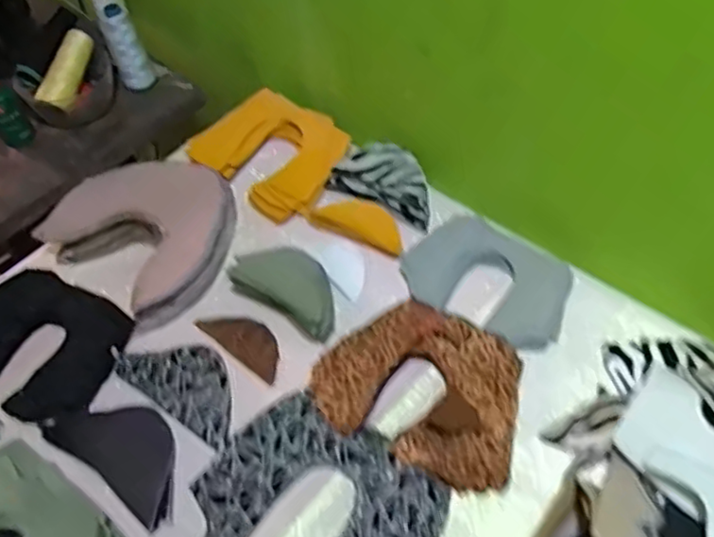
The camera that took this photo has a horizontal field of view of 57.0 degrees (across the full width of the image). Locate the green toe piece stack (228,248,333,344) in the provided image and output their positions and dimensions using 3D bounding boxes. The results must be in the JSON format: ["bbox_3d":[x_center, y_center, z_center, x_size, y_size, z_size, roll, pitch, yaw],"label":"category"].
[{"bbox_3d":[-0.066,0.016,0.634,0.122,0.045,0.062,32,61,26],"label":"green toe piece stack"}]

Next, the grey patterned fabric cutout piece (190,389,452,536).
[{"bbox_3d":[-0.040,0.196,0.519,0.202,0.034,0.173,30,60,25],"label":"grey patterned fabric cutout piece"}]

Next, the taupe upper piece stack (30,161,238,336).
[{"bbox_3d":[-0.216,-0.044,0.708,0.179,0.056,0.179,30,60,25],"label":"taupe upper piece stack"}]

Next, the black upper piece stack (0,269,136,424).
[{"bbox_3d":[-0.309,0.070,0.639,0.166,0.036,0.125,21,57,20],"label":"black upper piece stack"}]

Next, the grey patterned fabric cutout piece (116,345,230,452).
[{"bbox_3d":[-0.154,0.105,0.615,0.140,0.010,0.070,29,60,25],"label":"grey patterned fabric cutout piece"}]

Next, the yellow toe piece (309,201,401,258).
[{"bbox_3d":[0.003,-0.050,0.694,0.110,0.017,0.040,25,59,23],"label":"yellow toe piece"}]

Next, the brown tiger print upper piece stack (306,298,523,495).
[{"bbox_3d":[0.057,0.102,0.575,0.180,0.032,0.135,23,58,21],"label":"brown tiger print upper piece stack"}]

